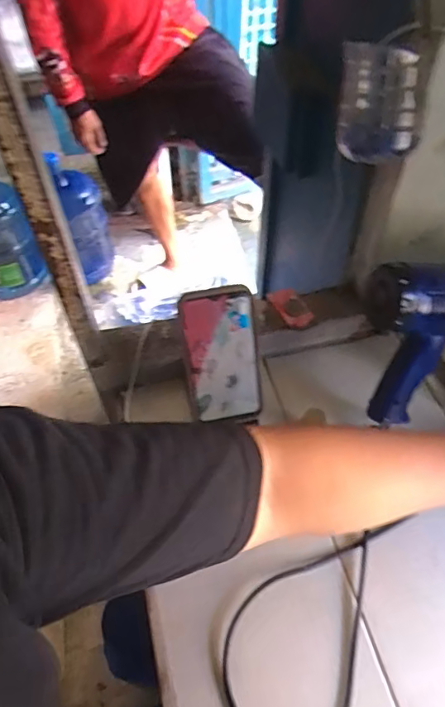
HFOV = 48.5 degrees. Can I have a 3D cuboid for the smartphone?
[{"bbox_3d":[0.000,0.005,0.523,0.076,0.156,0.015,-17,31,-12],"label":"smartphone"}]

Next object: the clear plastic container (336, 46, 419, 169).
[{"bbox_3d":[0.141,-0.230,0.452,0.057,0.085,0.069,-12,54,-8],"label":"clear plastic container"}]

